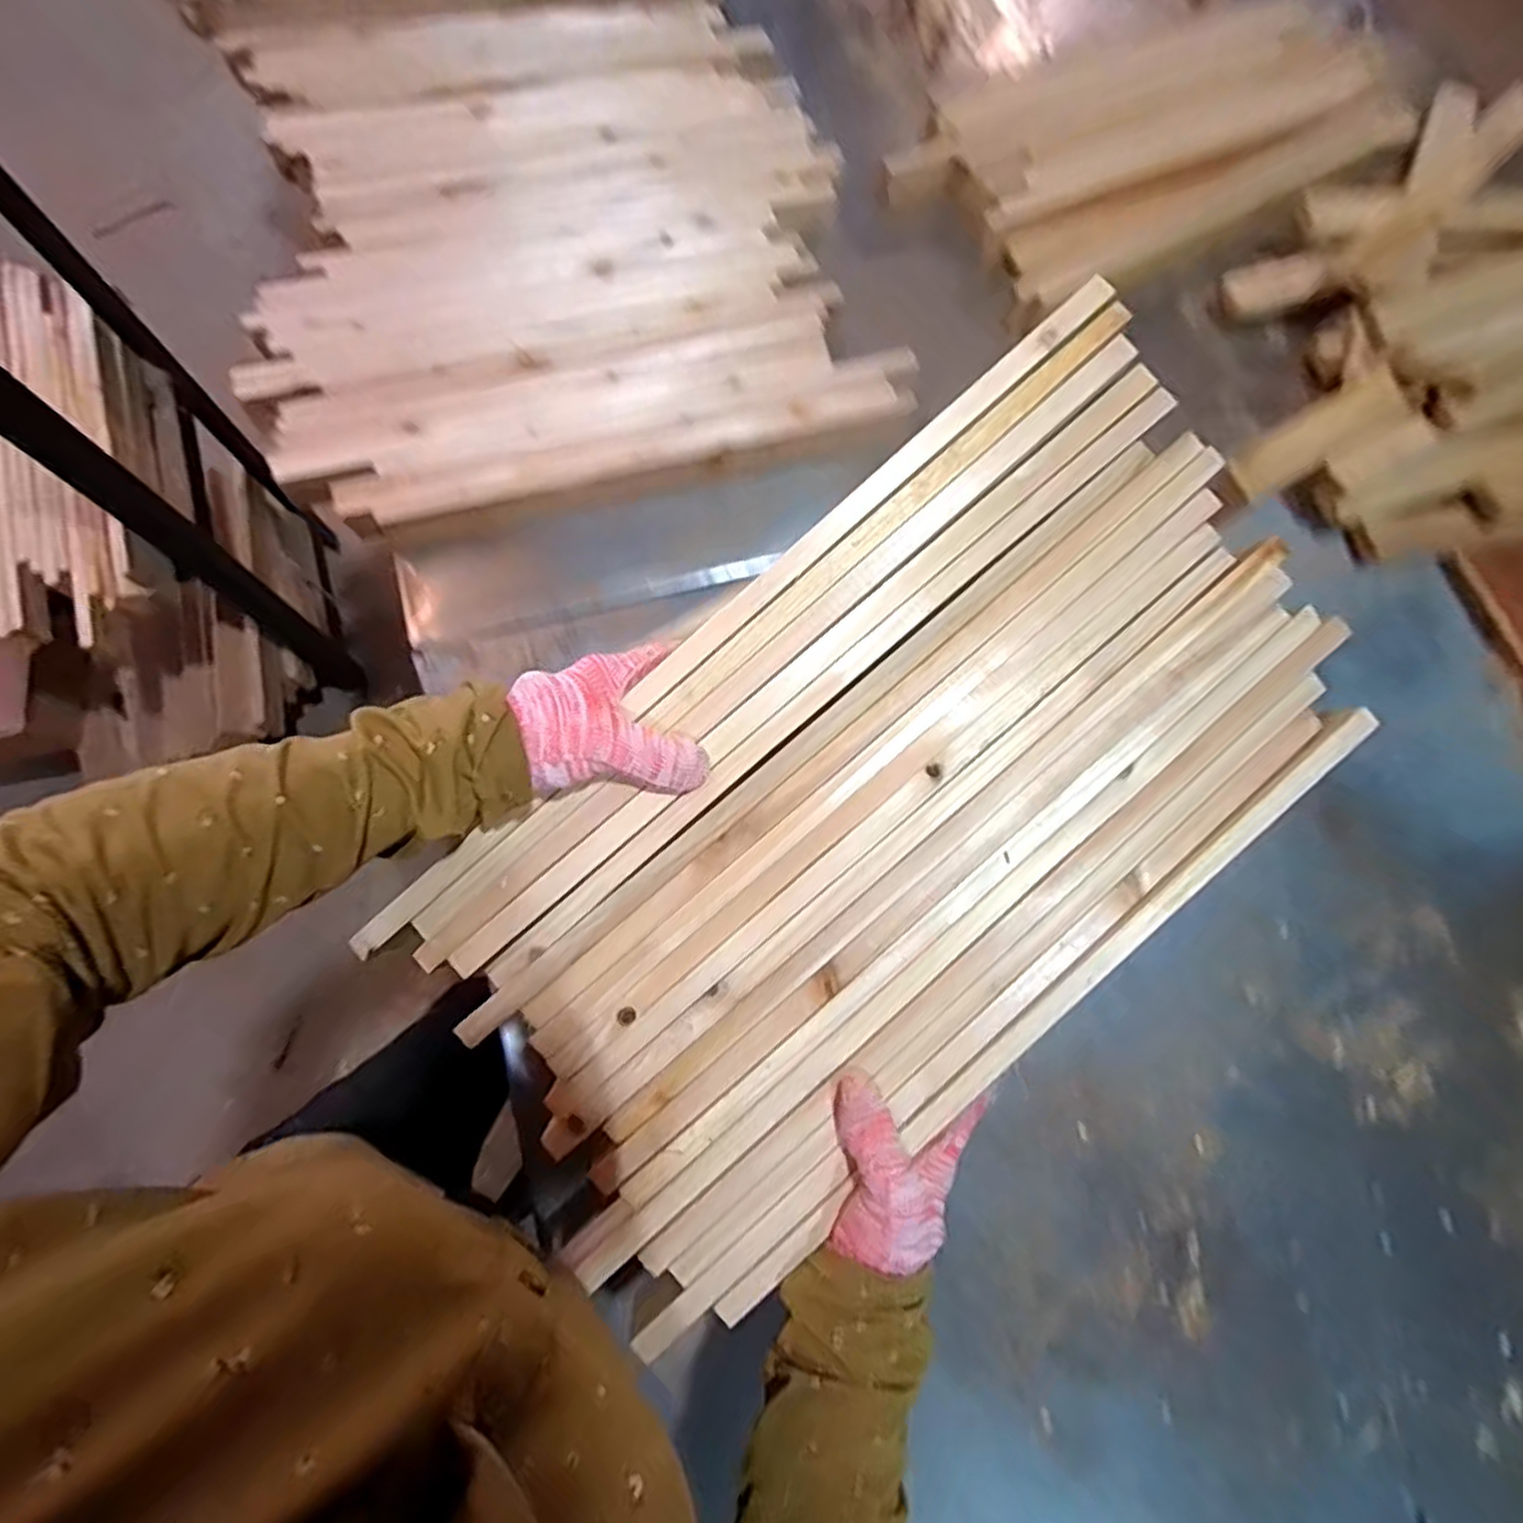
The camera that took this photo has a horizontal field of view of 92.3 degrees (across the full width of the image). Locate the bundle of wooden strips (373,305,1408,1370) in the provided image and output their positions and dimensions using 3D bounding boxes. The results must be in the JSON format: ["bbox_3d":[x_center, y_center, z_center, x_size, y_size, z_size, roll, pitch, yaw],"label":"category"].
[{"bbox_3d":[0.075,0.023,0.394,0.508,0.034,0.283,-40,89,-5],"label":"bundle of wooden strips"}]

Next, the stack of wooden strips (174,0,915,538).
[{"bbox_3d":[-0.278,-0.743,0.764,0.581,0.057,1.074,-17,77,-7],"label":"stack of wooden strips"}]

